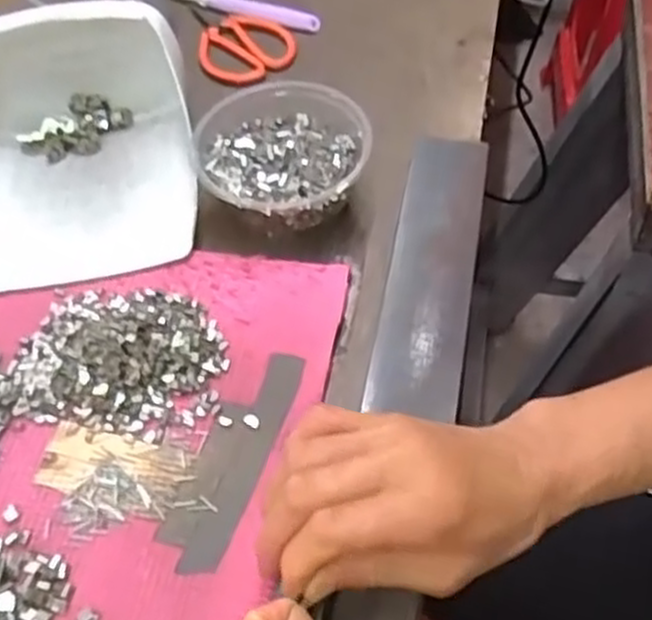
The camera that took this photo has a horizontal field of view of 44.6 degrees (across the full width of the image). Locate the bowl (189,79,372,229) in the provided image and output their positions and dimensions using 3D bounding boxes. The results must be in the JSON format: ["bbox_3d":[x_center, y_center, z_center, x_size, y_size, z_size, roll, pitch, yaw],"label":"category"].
[{"bbox_3d":[-0.027,-0.091,0.494,0.104,0.045,0.098,-1,55,1],"label":"bowl"}]

